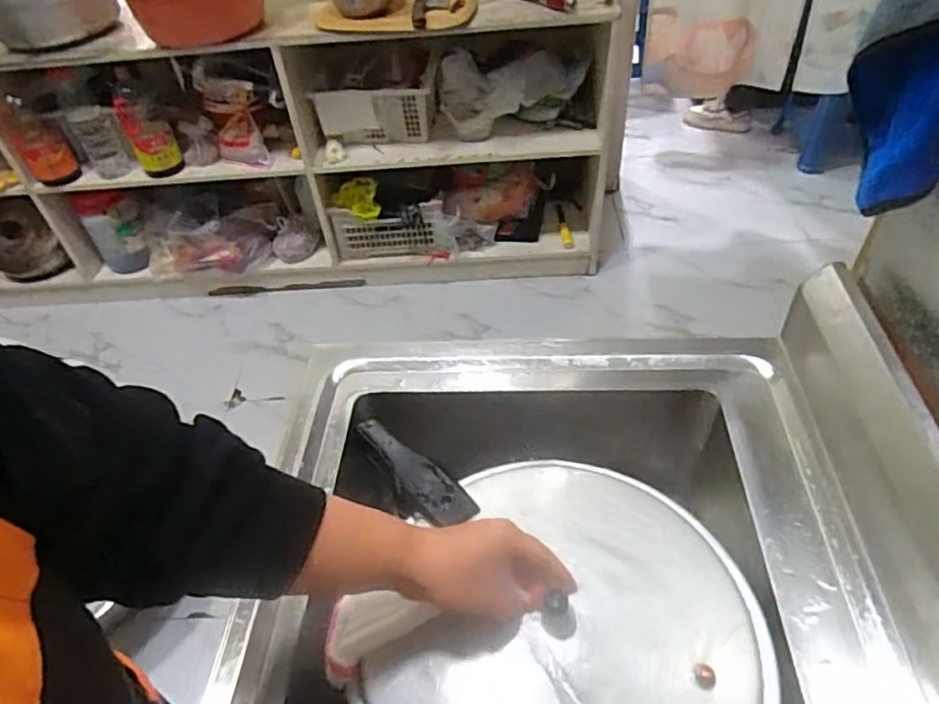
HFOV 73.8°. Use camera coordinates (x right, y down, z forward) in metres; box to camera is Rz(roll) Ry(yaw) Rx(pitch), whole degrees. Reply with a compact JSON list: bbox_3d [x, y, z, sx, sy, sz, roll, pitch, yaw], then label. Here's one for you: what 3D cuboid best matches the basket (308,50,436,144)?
[{"bbox_3d":[-0.236,-0.636,1.632,0.299,0.140,0.186,-1,47,5],"label":"basket"}]

